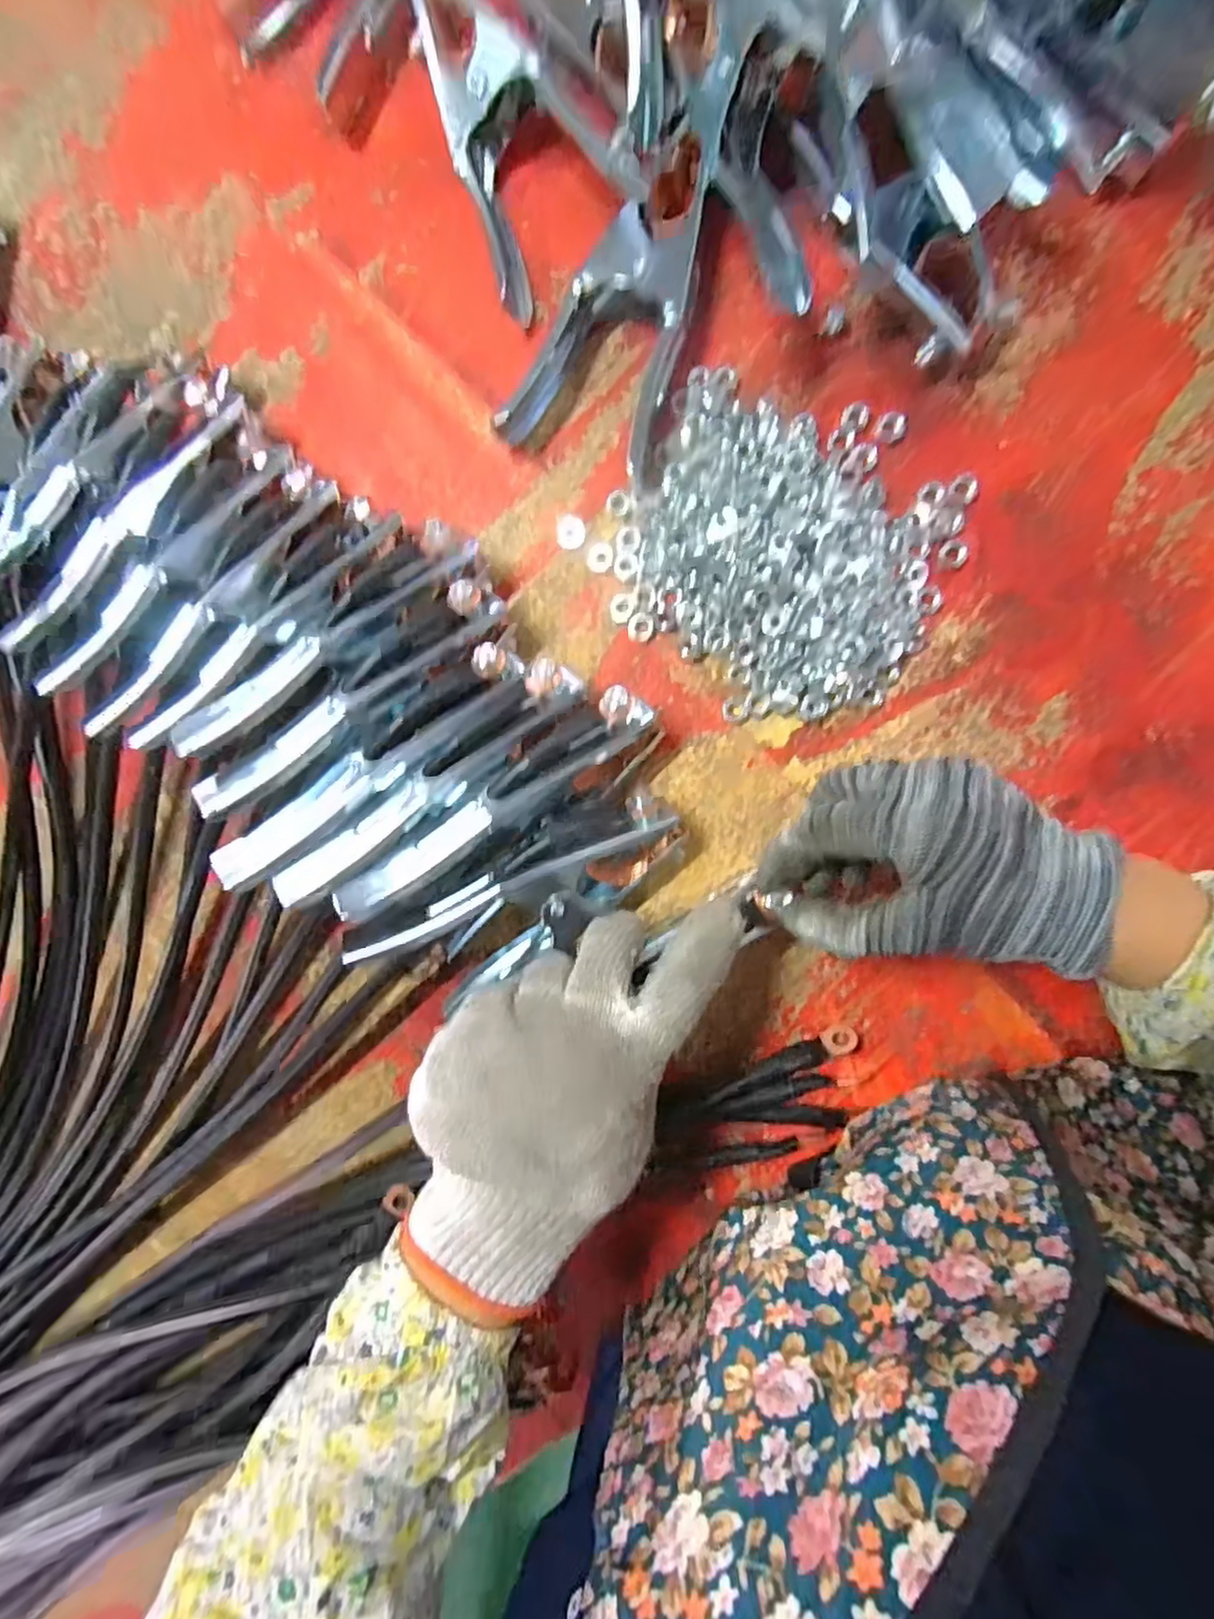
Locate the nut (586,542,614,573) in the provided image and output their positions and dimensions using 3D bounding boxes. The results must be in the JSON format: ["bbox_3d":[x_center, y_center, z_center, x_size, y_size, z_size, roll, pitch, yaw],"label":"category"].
[{"bbox_3d":[-0.004,-0.129,0.348,0.014,0.004,0.015,-4,93,9],"label":"nut"}]

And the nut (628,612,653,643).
[{"bbox_3d":[0.017,-0.092,0.347,0.013,0.004,0.014,5,94,9],"label":"nut"}]

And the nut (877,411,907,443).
[{"bbox_3d":[0.135,-0.181,0.323,0.013,0.004,0.014,0,93,9],"label":"nut"}]

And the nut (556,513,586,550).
[{"bbox_3d":[-0.019,-0.143,0.353,0.015,0.004,0.018,-7,92,9],"label":"nut"}]

